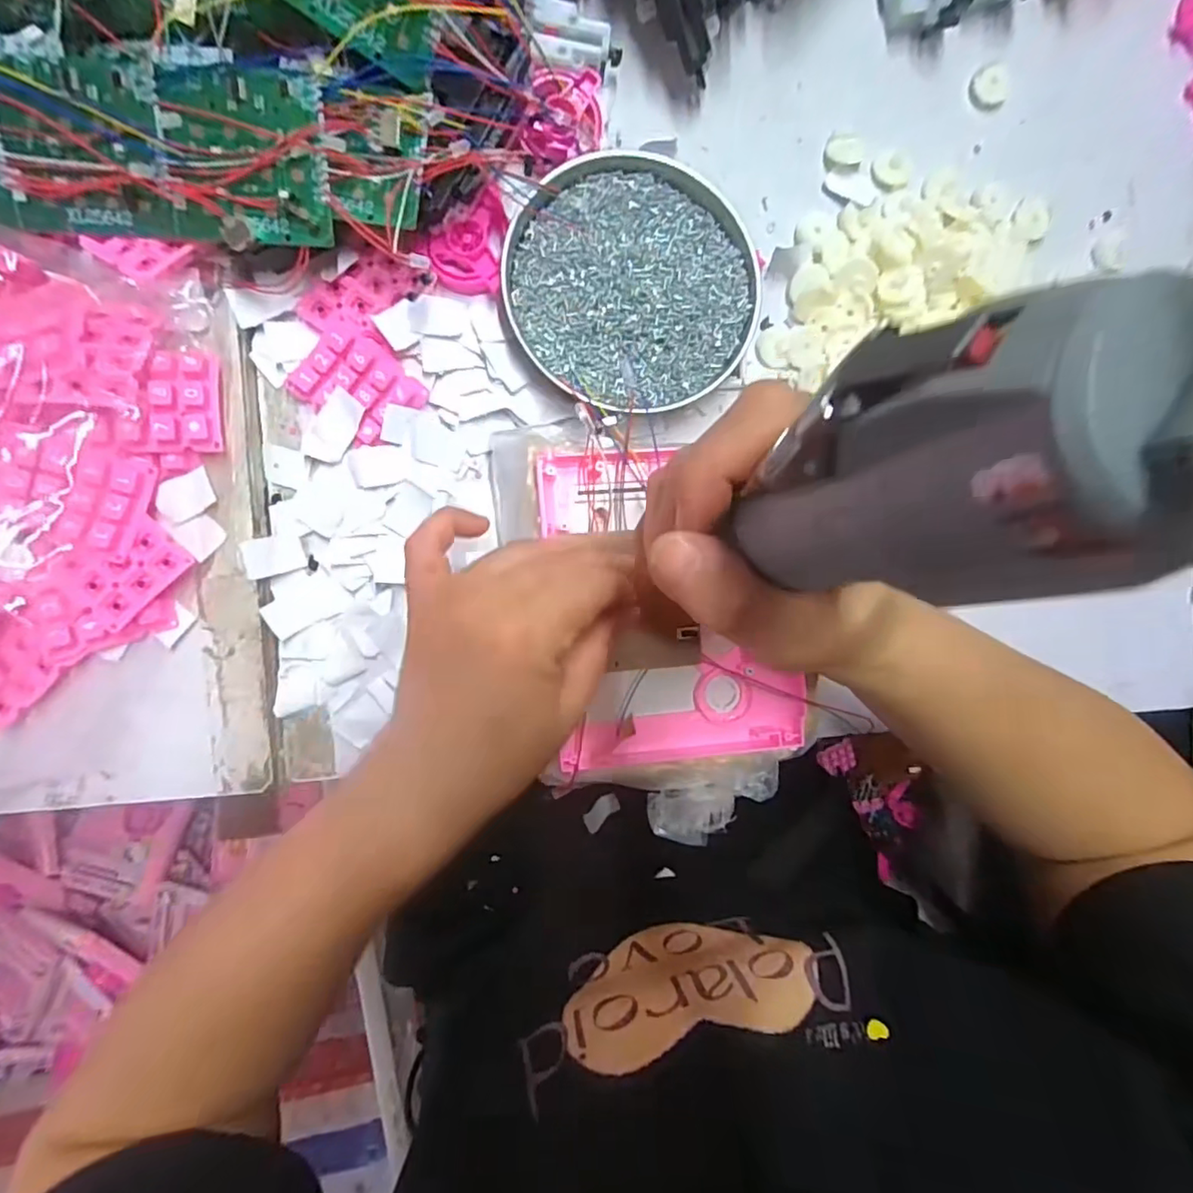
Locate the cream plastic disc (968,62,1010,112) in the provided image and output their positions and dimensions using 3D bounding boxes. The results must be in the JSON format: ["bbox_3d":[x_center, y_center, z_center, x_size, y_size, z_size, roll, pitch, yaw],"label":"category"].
[{"bbox_3d":[0.235,-0.305,0.348,0.024,0.006,0.023,0,93,-8],"label":"cream plastic disc"}]

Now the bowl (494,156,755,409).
[{"bbox_3d":[0.022,-0.172,0.324,0.139,0.018,0.127,0,93,-8],"label":"bowl"}]

